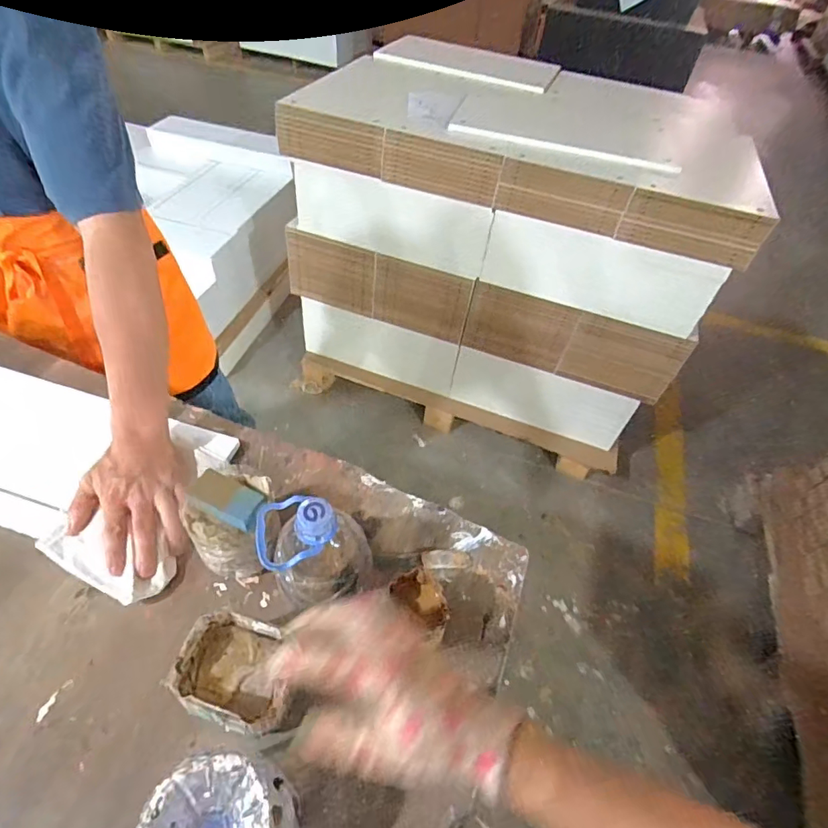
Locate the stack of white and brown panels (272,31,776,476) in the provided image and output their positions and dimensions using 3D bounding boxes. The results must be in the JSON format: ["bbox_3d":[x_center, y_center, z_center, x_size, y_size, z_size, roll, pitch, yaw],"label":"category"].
[{"bbox_3d":[0.259,-0.494,1.565,1.148,0.906,0.586,22,50,13],"label":"stack of white and brown panels"}]

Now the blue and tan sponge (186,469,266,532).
[{"bbox_3d":[-0.180,0.080,0.474,0.071,0.020,0.033,21,50,12],"label":"blue and tan sponge"}]

